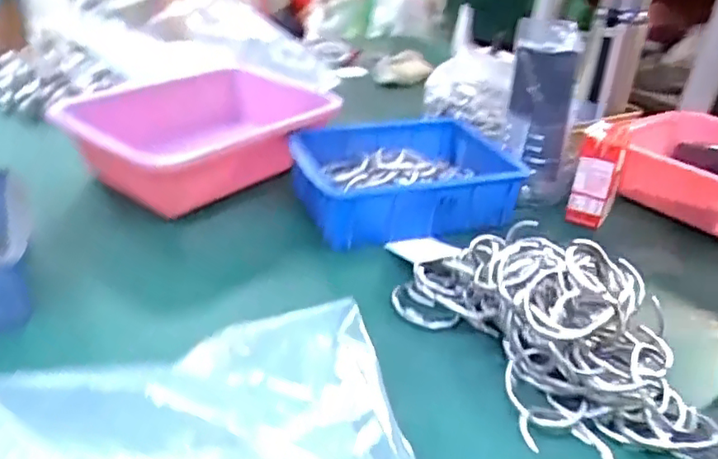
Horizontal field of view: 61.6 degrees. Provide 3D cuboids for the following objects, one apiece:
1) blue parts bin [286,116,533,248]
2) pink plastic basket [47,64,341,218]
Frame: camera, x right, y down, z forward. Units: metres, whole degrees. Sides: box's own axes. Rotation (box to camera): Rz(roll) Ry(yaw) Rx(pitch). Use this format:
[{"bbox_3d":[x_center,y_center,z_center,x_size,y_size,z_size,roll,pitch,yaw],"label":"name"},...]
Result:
[{"bbox_3d":[0.048,-0.062,0.709,0.249,0.068,0.184,-3,33,-16],"label":"blue parts bin"},{"bbox_3d":[-0.180,-0.111,0.723,0.193,0.086,0.273,26,36,28],"label":"pink plastic basket"}]

